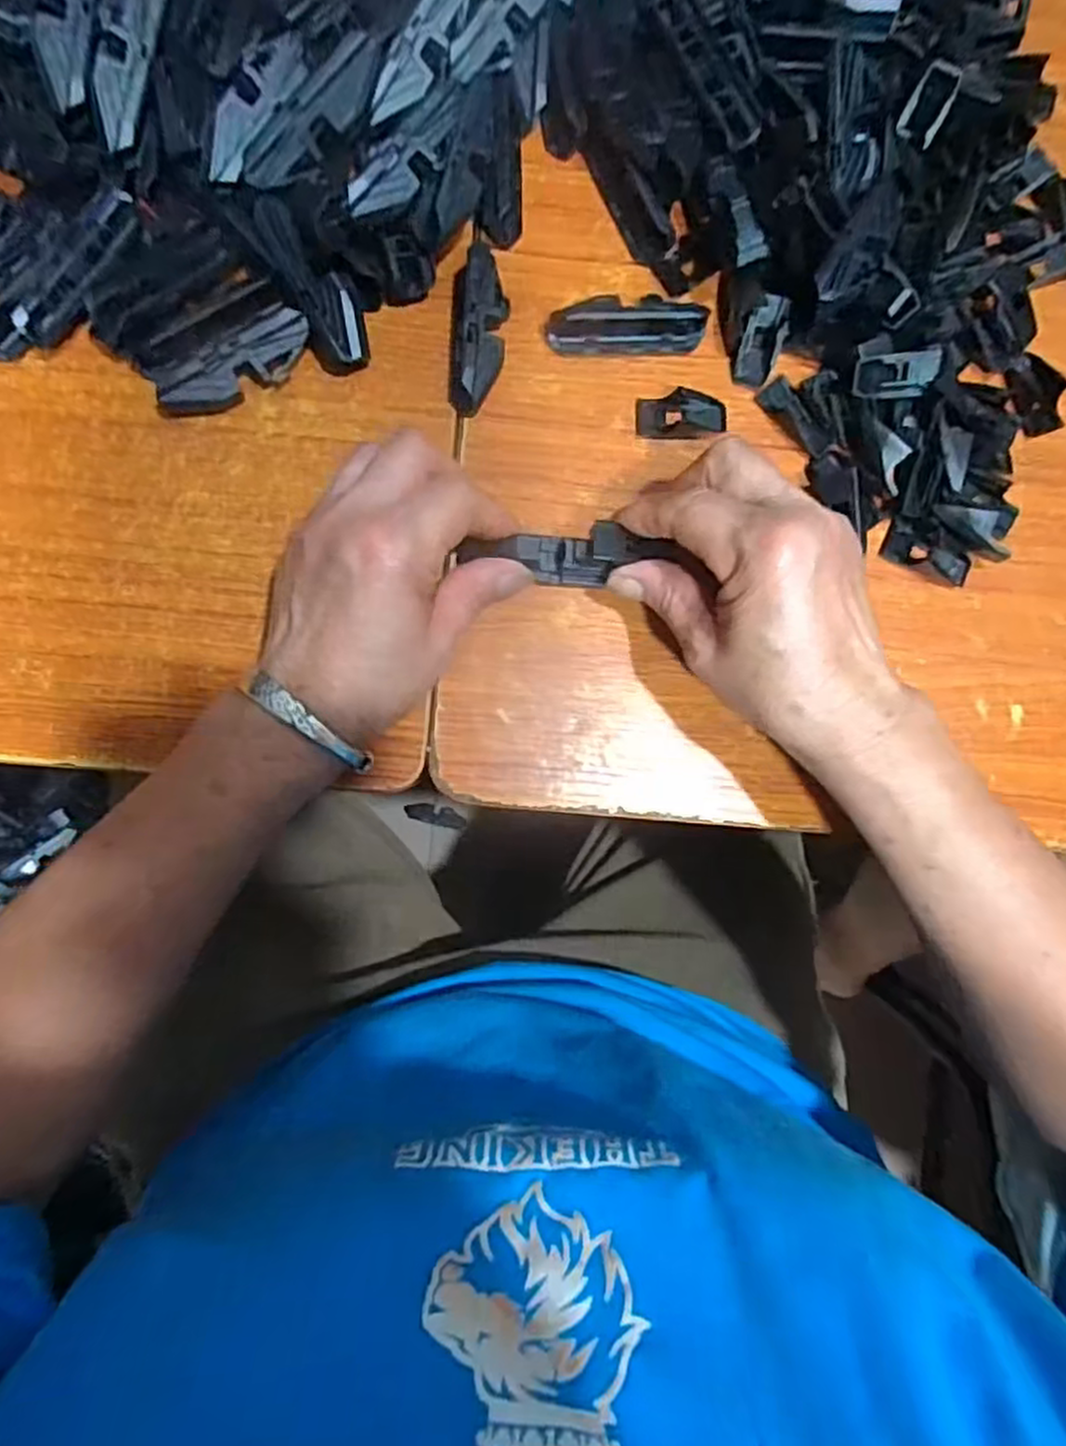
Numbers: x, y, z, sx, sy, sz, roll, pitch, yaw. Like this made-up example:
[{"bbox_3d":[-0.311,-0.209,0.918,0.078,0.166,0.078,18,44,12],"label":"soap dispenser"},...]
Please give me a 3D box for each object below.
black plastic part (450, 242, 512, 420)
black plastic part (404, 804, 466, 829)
[{"bbox_3d":[-0.025,-0.178,0.338,0.025,0.022,0.071,3,87,-4],"label":"black plastic part"},{"bbox_3d":[-0.119,0.114,0.911,0.082,0.009,0.024,11,86,19],"label":"black plastic part"}]

